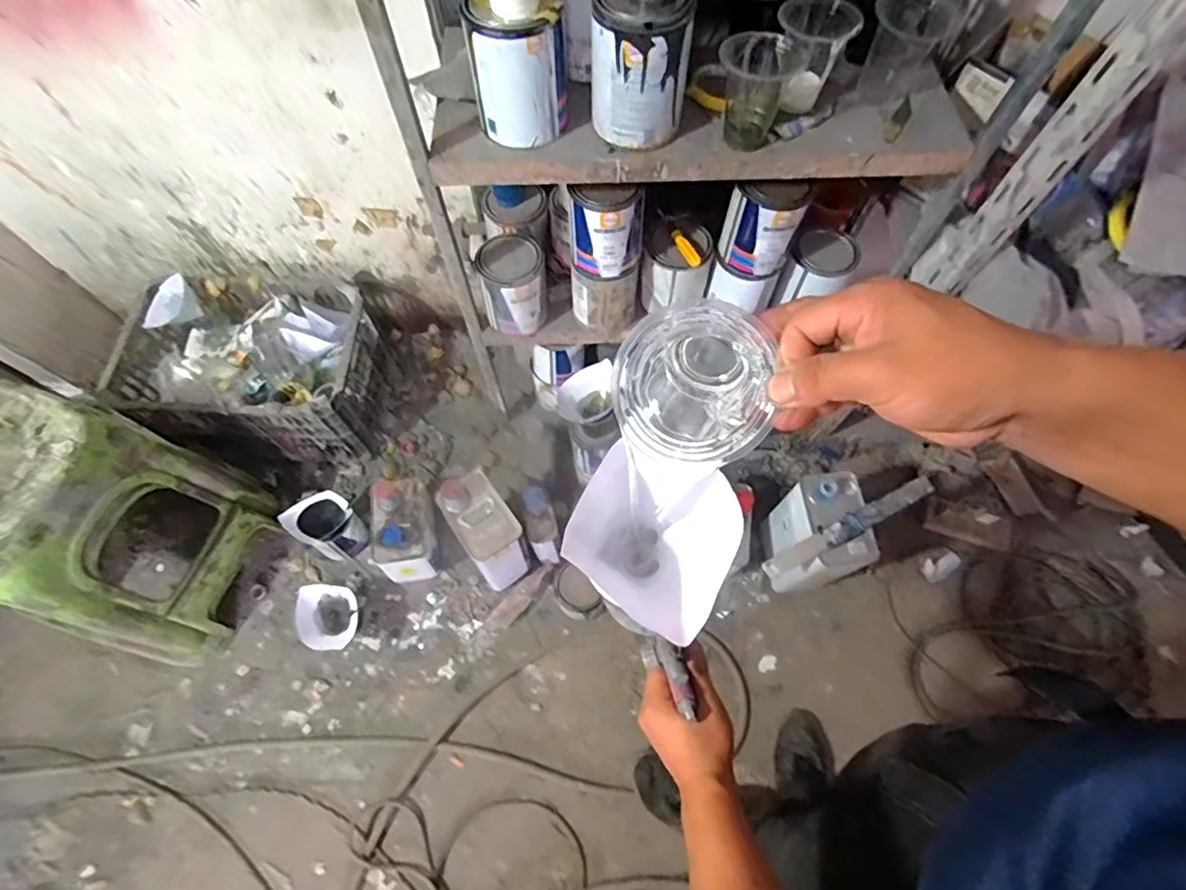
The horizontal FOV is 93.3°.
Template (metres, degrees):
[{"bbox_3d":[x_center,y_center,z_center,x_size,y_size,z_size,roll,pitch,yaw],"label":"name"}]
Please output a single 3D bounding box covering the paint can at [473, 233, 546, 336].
[{"bbox_3d":[-0.131,-0.266,0.927,0.100,0.123,0.107,0,65,0],"label":"paint can"}]

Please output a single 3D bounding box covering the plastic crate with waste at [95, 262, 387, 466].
[{"bbox_3d":[-0.772,-0.186,1.303,0.501,0.239,0.375,0,65,0],"label":"plastic crate with waste"}]

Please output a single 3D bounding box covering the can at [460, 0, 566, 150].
[{"bbox_3d":[-0.084,-0.422,0.633,0.098,0.125,0.098,0,65,0],"label":"can"}]

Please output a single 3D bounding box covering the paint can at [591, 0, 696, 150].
[{"bbox_3d":[0.052,-0.425,0.625,0.102,0.135,0.102,9,65,4],"label":"paint can"}]

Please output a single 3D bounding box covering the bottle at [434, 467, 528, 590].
[{"bbox_3d":[-0.216,0.180,1.147,0.107,0.234,0.172,-35,70,-15],"label":"bottle"}]

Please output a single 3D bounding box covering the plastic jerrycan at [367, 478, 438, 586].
[{"bbox_3d":[-0.398,0.181,1.198,0.128,0.215,0.187,-8,64,-5],"label":"plastic jerrycan"}]

